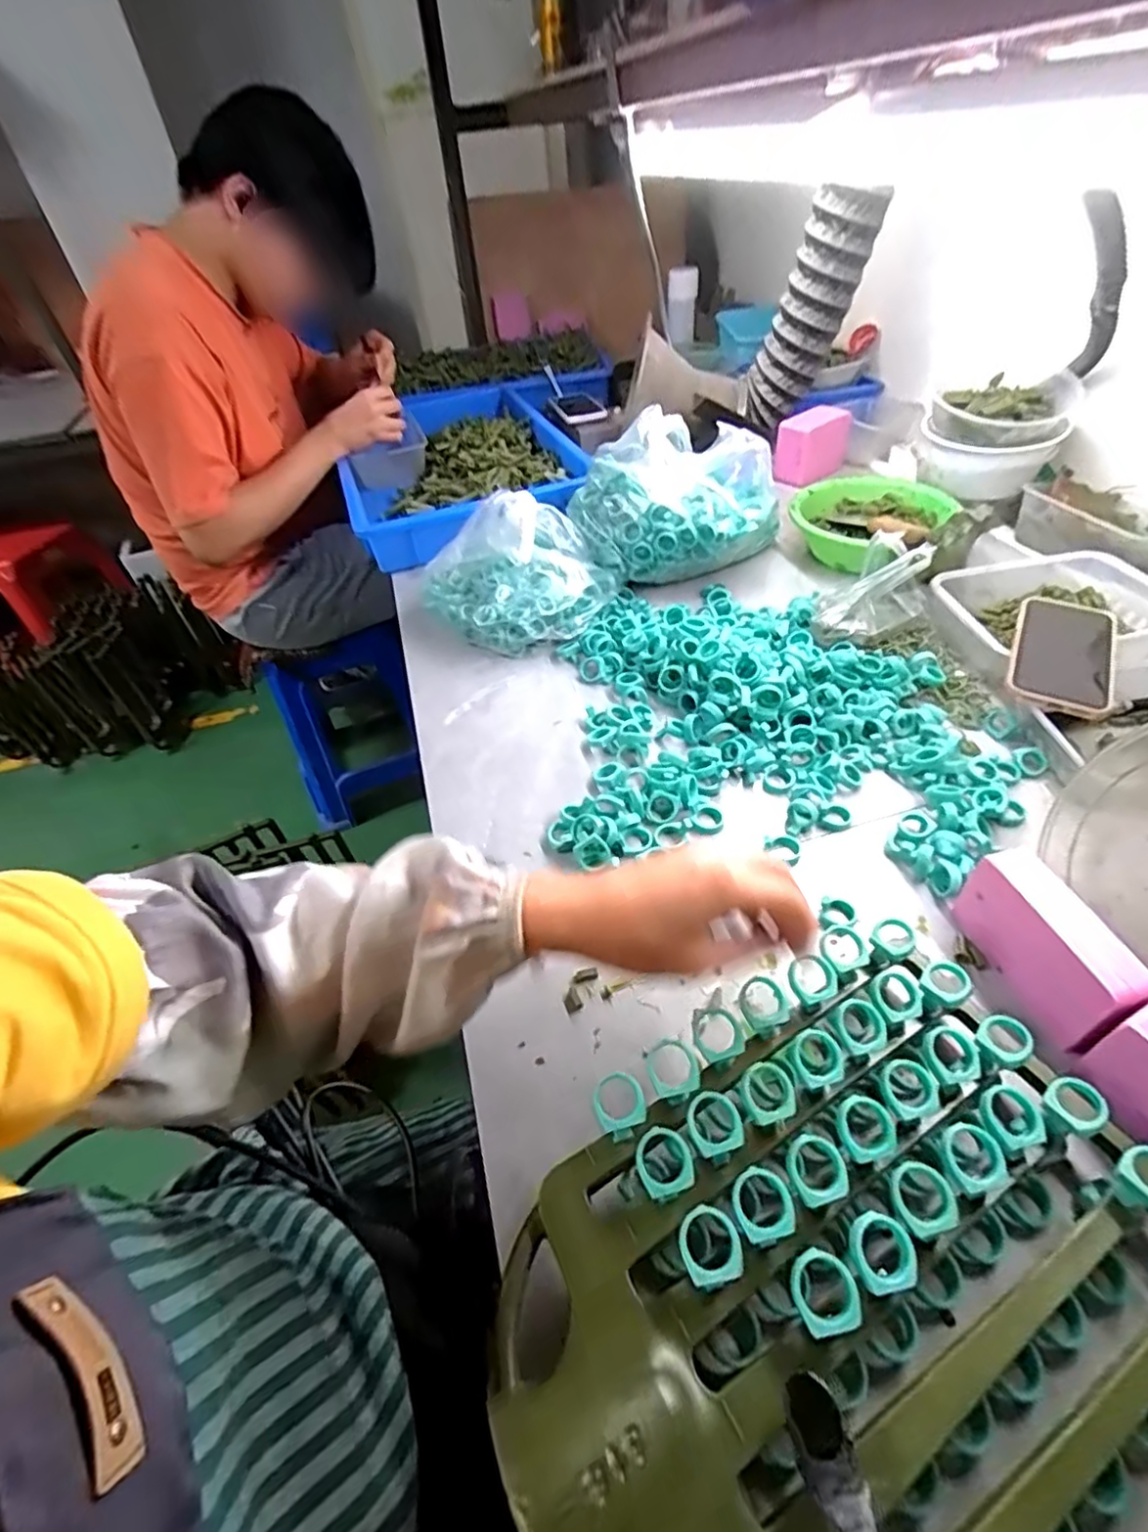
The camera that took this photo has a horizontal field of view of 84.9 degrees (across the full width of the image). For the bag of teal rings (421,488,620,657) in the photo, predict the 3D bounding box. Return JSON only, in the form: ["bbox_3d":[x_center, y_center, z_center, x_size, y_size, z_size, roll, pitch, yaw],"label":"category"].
[{"bbox_3d":[-0.065,-0.228,0.739,0.226,0.115,0.152,-13,45,-6],"label":"bag of teal rings"}]

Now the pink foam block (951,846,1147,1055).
[{"bbox_3d":[0.302,0.116,0.402,0.035,0.065,0.110,-14,45,-6],"label":"pink foam block"}]

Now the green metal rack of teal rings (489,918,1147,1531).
[{"bbox_3d":[0.124,0.234,0.300,0.325,0.066,0.241,-25,47,-17],"label":"green metal rack of teal rings"}]

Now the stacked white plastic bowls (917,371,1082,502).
[{"bbox_3d":[0.543,-0.430,0.822,0.161,0.107,0.144,24,53,28],"label":"stacked white plastic bowls"}]

